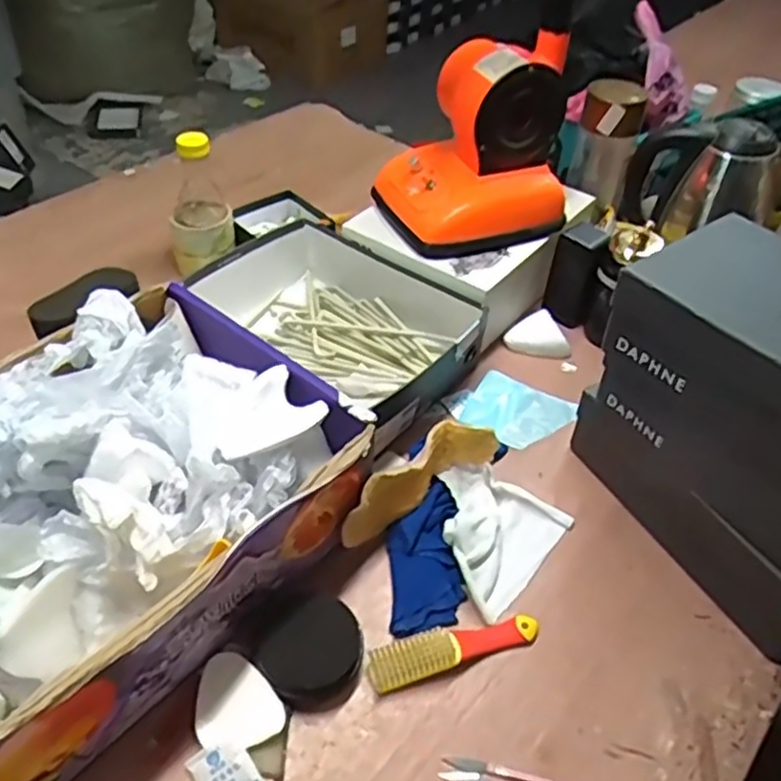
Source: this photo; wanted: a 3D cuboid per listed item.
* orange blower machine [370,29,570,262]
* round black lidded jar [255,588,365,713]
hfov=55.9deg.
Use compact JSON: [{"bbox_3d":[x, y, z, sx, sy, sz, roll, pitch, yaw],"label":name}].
[{"bbox_3d":[0.104,-0.305,0.912,0.208,0.215,0.160,-16,48,-20],"label":"orange blower machine"},{"bbox_3d":[-0.067,0.228,0.645,0.084,0.037,0.089,2,44,-2],"label":"round black lidded jar"}]

